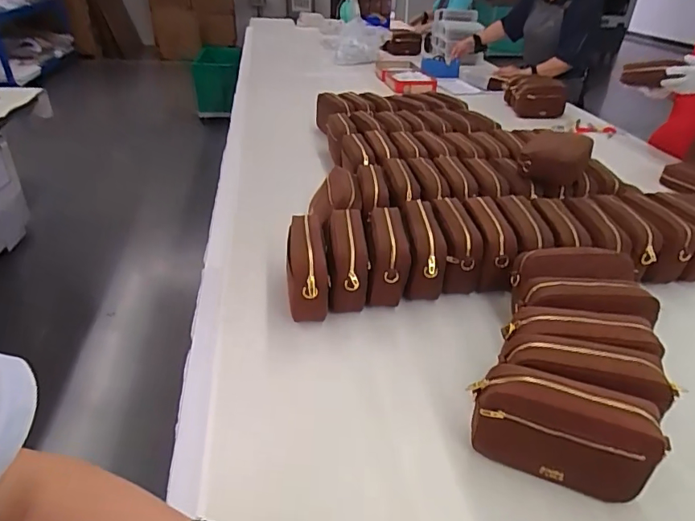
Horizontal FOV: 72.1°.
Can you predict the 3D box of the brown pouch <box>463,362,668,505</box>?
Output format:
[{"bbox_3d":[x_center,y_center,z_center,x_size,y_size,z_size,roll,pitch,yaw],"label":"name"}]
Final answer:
[{"bbox_3d":[0.251,0.202,0.569,0.200,0.118,0.060,12,35,15],"label":"brown pouch"}]

